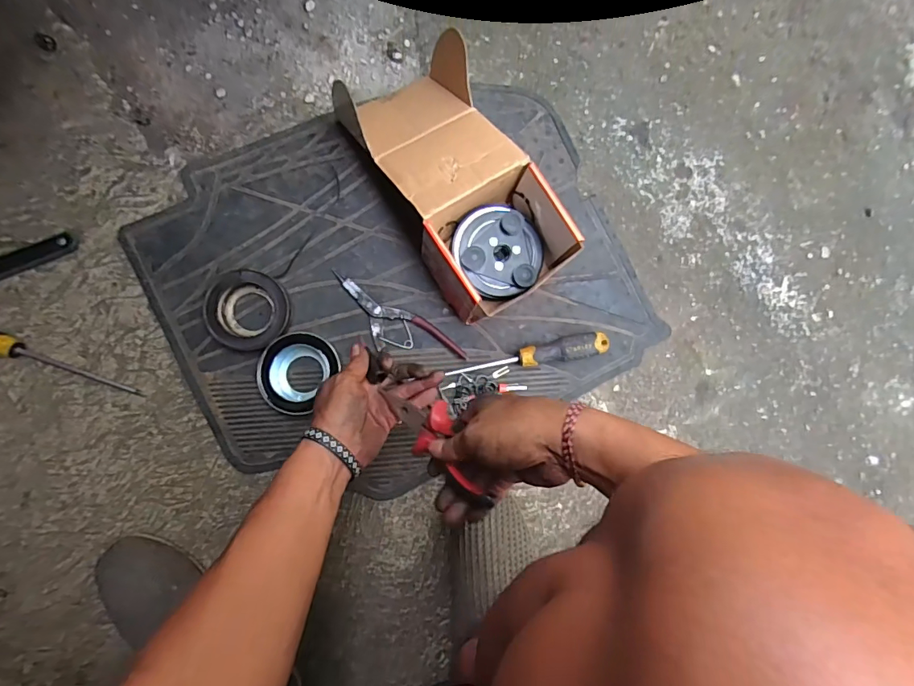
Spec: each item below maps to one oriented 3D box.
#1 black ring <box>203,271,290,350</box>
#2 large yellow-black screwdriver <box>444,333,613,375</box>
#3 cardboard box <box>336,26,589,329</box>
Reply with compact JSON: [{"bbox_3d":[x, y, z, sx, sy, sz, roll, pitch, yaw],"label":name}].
[{"bbox_3d":[-0.247,-0.038,0.555,0.090,0.031,0.089,0,88,-5],"label":"black ring"},{"bbox_3d":[0.089,0.015,0.581,0.197,0.028,0.029,-10,89,-6],"label":"large yellow-black screwdriver"},{"bbox_3d":[0.000,-0.189,0.547,0.158,0.111,0.303,-33,91,-6],"label":"cardboard box"}]

